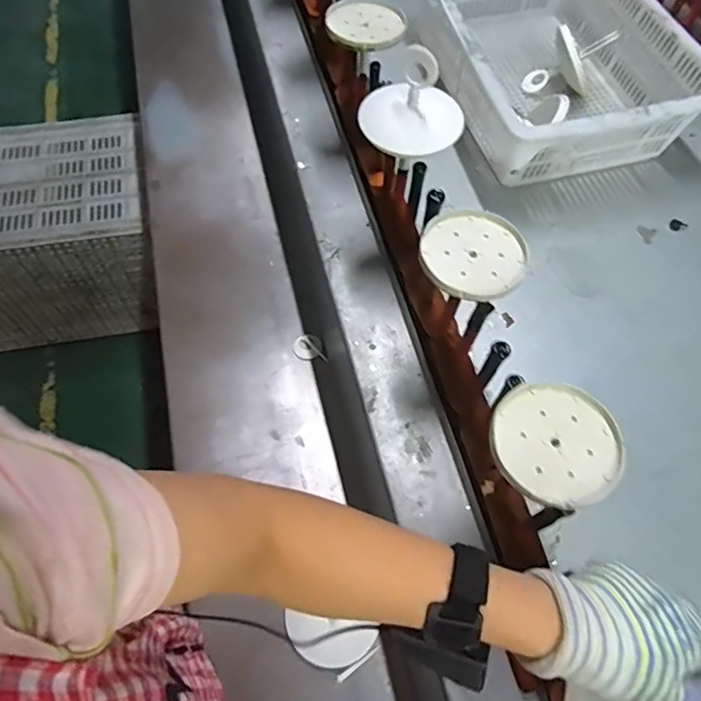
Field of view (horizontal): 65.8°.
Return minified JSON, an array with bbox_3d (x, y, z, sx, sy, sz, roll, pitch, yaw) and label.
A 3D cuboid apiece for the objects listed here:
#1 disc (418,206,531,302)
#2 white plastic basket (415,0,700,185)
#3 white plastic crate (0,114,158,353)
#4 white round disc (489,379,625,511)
[{"bbox_3d":[0.129,-0.106,0.576,0.106,0.018,0.119,-10,63,-9],"label":"disc"},{"bbox_3d":[0.339,-0.509,0.924,0.361,0.132,0.479,-10,63,-9],"label":"white plastic basket"},{"bbox_3d":[-0.850,-0.321,1.521,0.582,0.441,0.426,-10,63,-9],"label":"white plastic crate"},{"bbox_3d":[0.182,0.080,0.476,0.110,0.010,0.110,2,62,-3],"label":"white round disc"}]

